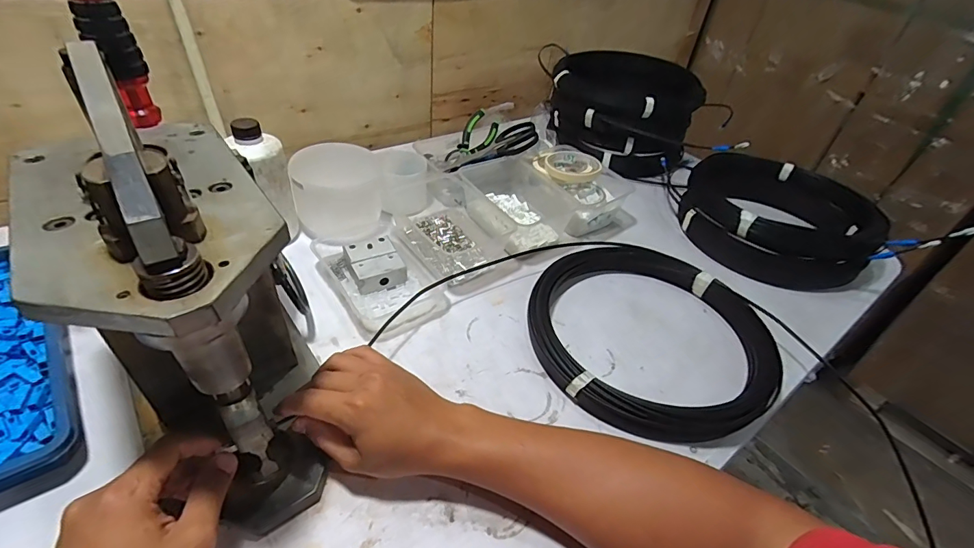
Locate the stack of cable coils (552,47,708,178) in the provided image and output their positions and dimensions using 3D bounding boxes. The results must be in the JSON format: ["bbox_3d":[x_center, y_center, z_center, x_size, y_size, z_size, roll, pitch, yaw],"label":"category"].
[{"bbox_3d":[0.262,-0.322,0.874,0.254,0.168,0.229,33,46,28],"label":"stack of cable coils"}]

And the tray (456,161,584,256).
[{"bbox_3d":[0.036,-0.120,0.697,0.136,0.069,0.194,-20,46,-29],"label":"tray"}]

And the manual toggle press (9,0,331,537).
[{"bbox_3d":[-0.234,0.002,0.333,0.126,0.301,0.278,-24,48,-32],"label":"manual toggle press"}]

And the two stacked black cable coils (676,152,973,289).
[{"bbox_3d":[0.473,-0.097,0.725,0.279,0.098,0.276,4,39,-3],"label":"two stacked black cable coils"}]

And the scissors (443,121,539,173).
[{"bbox_3d":[0.007,-0.214,0.752,0.165,0.022,0.078,-22,38,14],"label":"scissors"}]

